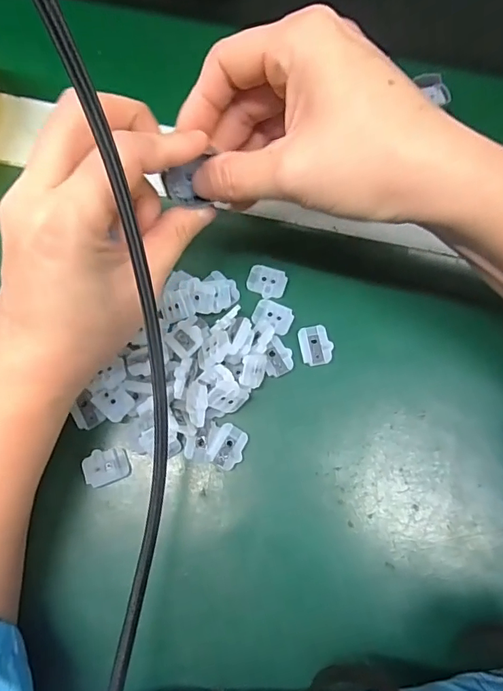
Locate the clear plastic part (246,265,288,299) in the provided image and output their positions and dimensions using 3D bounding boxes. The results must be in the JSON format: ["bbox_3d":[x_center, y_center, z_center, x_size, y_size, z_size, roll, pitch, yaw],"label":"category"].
[{"bbox_3d":[0.009,-0.037,0.265,0.022,0.004,0.018,17,75,5],"label":"clear plastic part"}]

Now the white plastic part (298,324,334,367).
[{"bbox_3d":[0.035,0.000,0.255,0.017,0.004,0.022,-11,75,-3],"label":"white plastic part"}]

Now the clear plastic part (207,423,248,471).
[{"bbox_3d":[-0.012,0.051,0.239,0.015,0.004,0.021,27,76,7],"label":"clear plastic part"}]

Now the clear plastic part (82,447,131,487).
[{"bbox_3d":[-0.074,0.062,0.240,0.022,0.005,0.017,-19,75,-5],"label":"clear plastic part"}]

